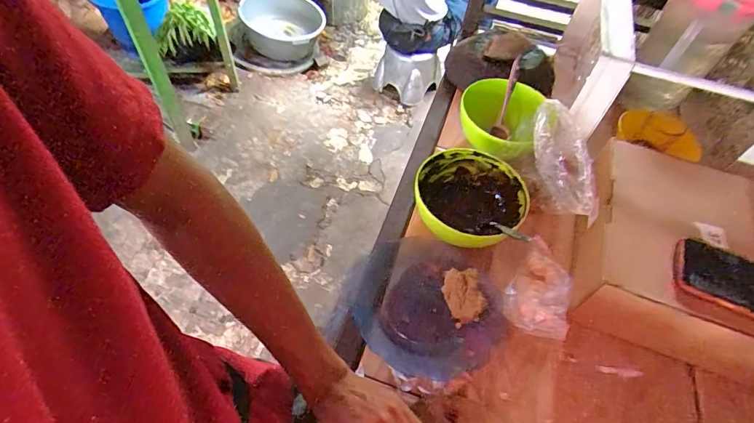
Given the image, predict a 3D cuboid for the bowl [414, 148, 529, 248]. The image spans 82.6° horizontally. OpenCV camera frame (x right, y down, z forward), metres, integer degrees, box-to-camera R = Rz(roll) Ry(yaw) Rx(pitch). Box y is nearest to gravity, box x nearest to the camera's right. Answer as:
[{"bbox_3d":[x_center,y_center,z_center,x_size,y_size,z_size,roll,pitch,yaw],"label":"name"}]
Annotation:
[{"bbox_3d":[0.126,-0.012,0.604,0.148,0.068,0.142,2,53,-3],"label":"bowl"}]

